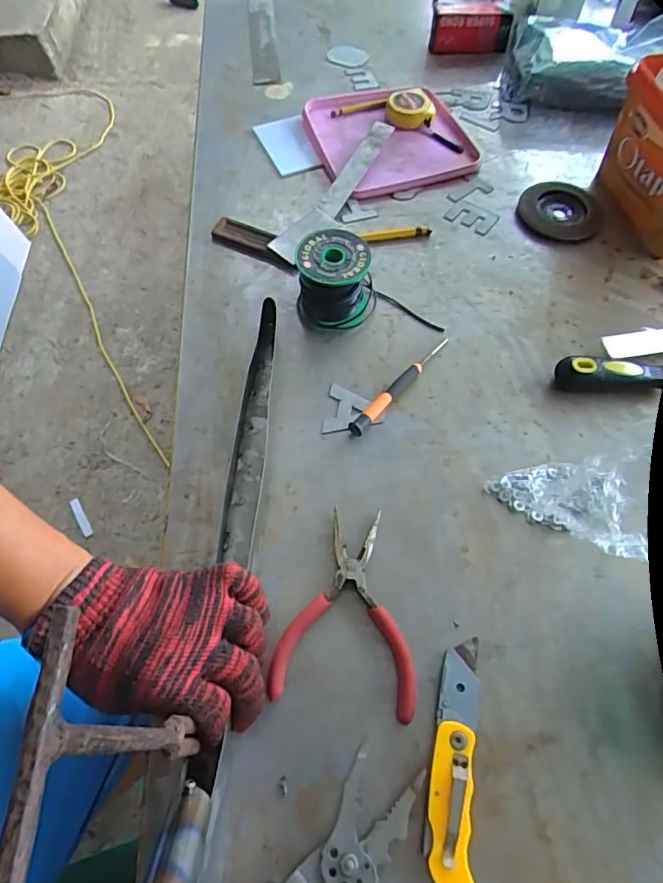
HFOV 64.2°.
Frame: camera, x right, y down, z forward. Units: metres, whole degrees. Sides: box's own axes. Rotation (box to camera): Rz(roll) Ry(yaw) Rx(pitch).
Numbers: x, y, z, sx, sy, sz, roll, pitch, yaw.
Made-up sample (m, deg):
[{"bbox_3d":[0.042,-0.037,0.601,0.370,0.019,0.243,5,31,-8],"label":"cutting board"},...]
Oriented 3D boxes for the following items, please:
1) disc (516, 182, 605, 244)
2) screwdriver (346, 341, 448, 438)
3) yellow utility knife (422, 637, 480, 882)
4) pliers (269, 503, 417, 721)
[{"bbox_3d":[0.270,-0.272,0.622,0.094,0.011,0.098,1,61,-1],"label":"disc"},{"bbox_3d":[0.065,-0.056,0.493,0.013,0.012,0.139,37,66,18],"label":"screwdriver"},{"bbox_3d":[0.081,0.206,0.349,0.029,0.015,0.142,10,61,4],"label":"yellow utility knife"},{"bbox_3d":[0.016,0.123,0.396,0.101,0.011,0.141,8,61,3],"label":"pliers"}]

